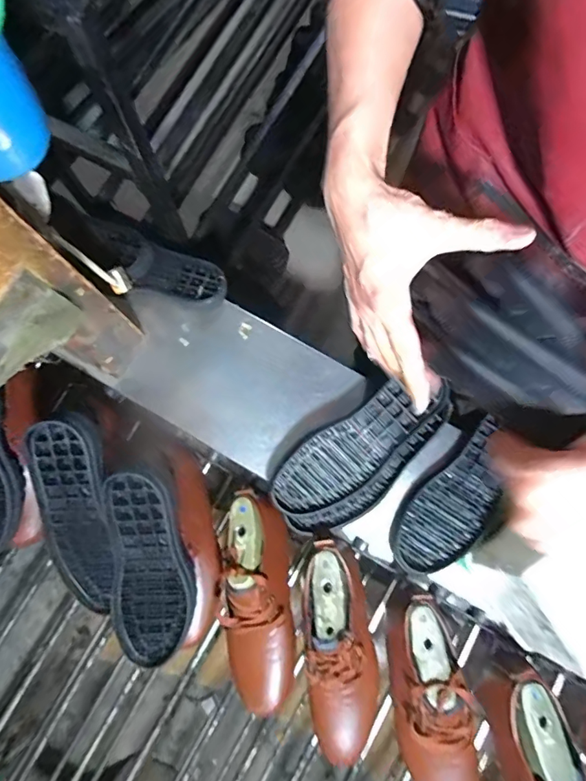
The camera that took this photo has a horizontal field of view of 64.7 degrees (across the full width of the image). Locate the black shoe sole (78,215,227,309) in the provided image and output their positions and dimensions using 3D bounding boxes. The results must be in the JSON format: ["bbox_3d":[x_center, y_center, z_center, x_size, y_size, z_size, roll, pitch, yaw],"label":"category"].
[{"bbox_3d":[-0.210,-0.194,0.712,0.233,0.040,0.082,27,81,6],"label":"black shoe sole"}]

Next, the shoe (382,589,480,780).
[{"bbox_3d":[0.174,0.397,0.581,0.085,0.106,0.277,-11,79,-1],"label":"shoe"}]

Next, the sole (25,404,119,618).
[{"bbox_3d":[-0.274,0.162,0.587,0.101,0.036,0.278,0,108,2],"label":"sole"}]

